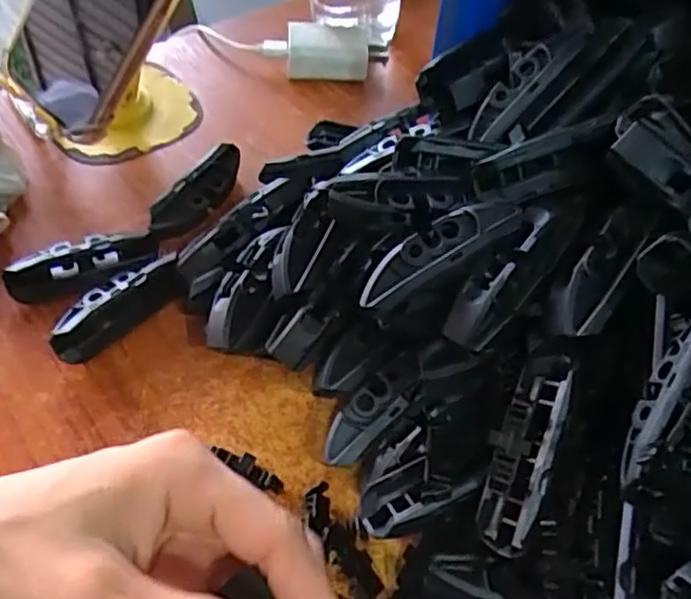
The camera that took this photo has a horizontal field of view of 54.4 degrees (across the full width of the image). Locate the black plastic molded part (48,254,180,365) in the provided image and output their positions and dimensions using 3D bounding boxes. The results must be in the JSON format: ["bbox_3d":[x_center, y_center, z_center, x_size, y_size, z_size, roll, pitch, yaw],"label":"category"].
[{"bbox_3d":[-0.106,0.003,0.315,0.017,0.025,0.066,36,58,23],"label":"black plastic molded part"}]

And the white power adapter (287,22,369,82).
[{"bbox_3d":[-0.012,-0.168,0.452,0.054,0.027,0.036,1,52,-3],"label":"white power adapter"}]

